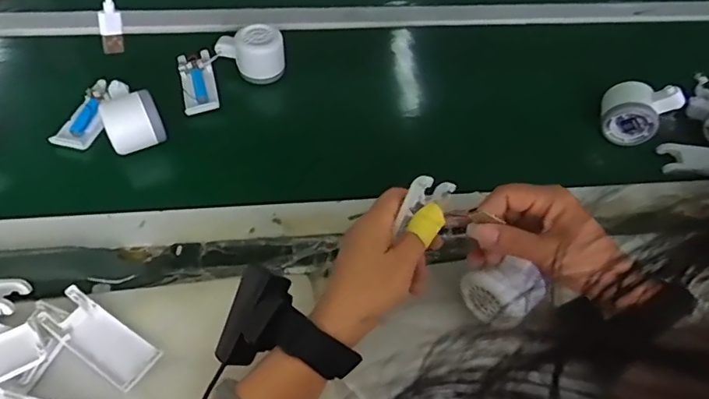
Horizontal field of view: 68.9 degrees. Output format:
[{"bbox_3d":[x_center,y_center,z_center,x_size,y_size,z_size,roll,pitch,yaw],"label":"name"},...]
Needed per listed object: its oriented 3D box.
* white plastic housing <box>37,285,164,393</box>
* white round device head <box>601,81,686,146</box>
[{"bbox_3d":[-0.206,0.112,0.421,0.105,0.009,0.039,29,58,17],"label":"white plastic housing"},{"bbox_3d":[0.332,-0.104,0.608,0.077,0.066,0.050,28,57,17],"label":"white round device head"}]

